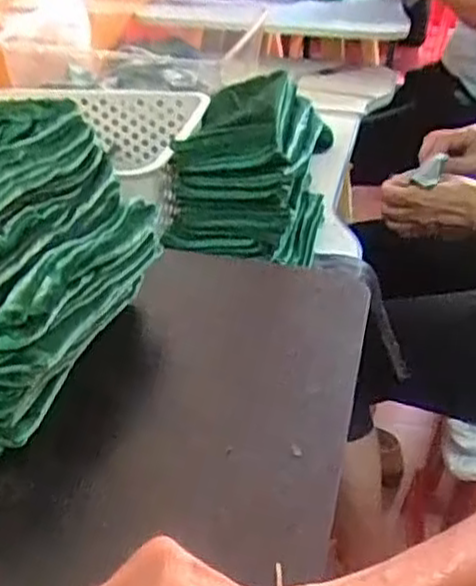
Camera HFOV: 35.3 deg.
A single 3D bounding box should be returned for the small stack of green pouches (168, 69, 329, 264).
[{"bbox_3d":[0.017,-0.128,0.752,0.141,0.141,0.212,4,34,4],"label":"small stack of green pouches"}]

